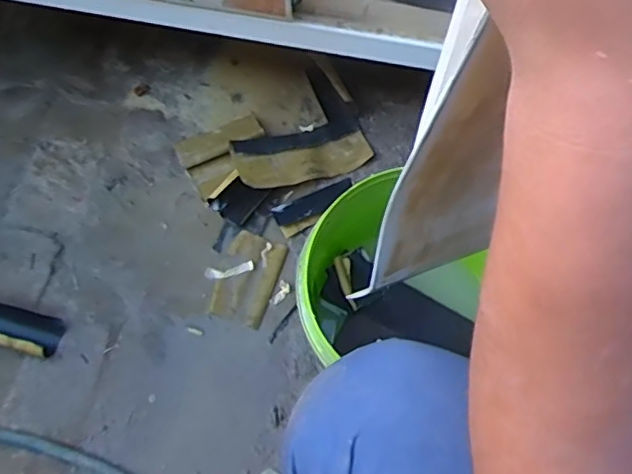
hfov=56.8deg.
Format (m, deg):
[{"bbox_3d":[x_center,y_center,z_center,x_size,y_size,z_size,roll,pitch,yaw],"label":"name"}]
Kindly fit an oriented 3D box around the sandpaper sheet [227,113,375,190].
[{"bbox_3d":[-0.022,-0.140,0.976,0.226,0.033,0.101,-18,70,-13],"label":"sandpaper sheet"}]

